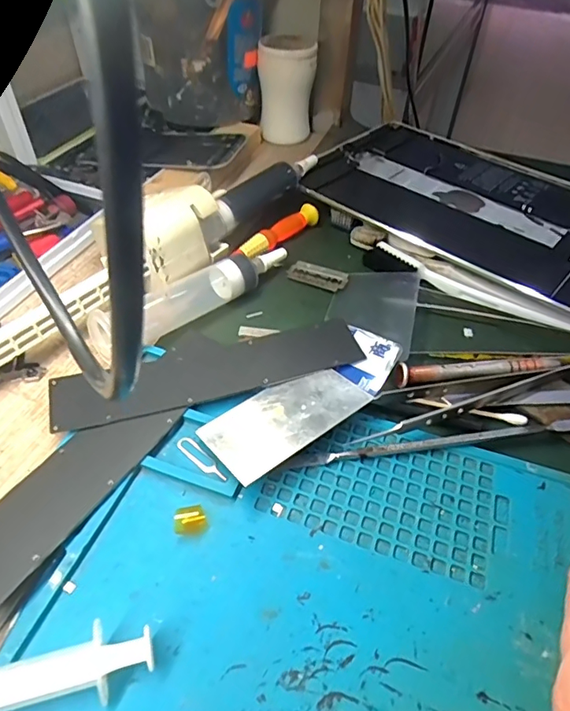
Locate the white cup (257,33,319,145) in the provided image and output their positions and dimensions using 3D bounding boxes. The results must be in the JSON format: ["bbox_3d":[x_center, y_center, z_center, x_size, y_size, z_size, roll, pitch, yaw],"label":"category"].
[{"bbox_3d":[0.002,-0.252,0.472,0.052,0.085,0.046,0,48,-3],"label":"white cup"}]

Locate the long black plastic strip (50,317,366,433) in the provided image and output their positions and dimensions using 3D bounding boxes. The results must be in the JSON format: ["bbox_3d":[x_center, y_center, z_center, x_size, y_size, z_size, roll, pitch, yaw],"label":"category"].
[{"bbox_3d":[-0.040,0.006,0.272,0.163,0.006,0.042,-12,50,-14],"label":"long black plastic strip"}]

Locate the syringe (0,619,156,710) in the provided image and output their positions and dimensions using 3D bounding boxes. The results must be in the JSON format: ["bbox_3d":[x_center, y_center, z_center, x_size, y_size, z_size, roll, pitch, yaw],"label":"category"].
[{"bbox_3d":[-0.091,0.111,0.169,0.088,0.019,0.024,-6,48,-8],"label":"syringe"}]

